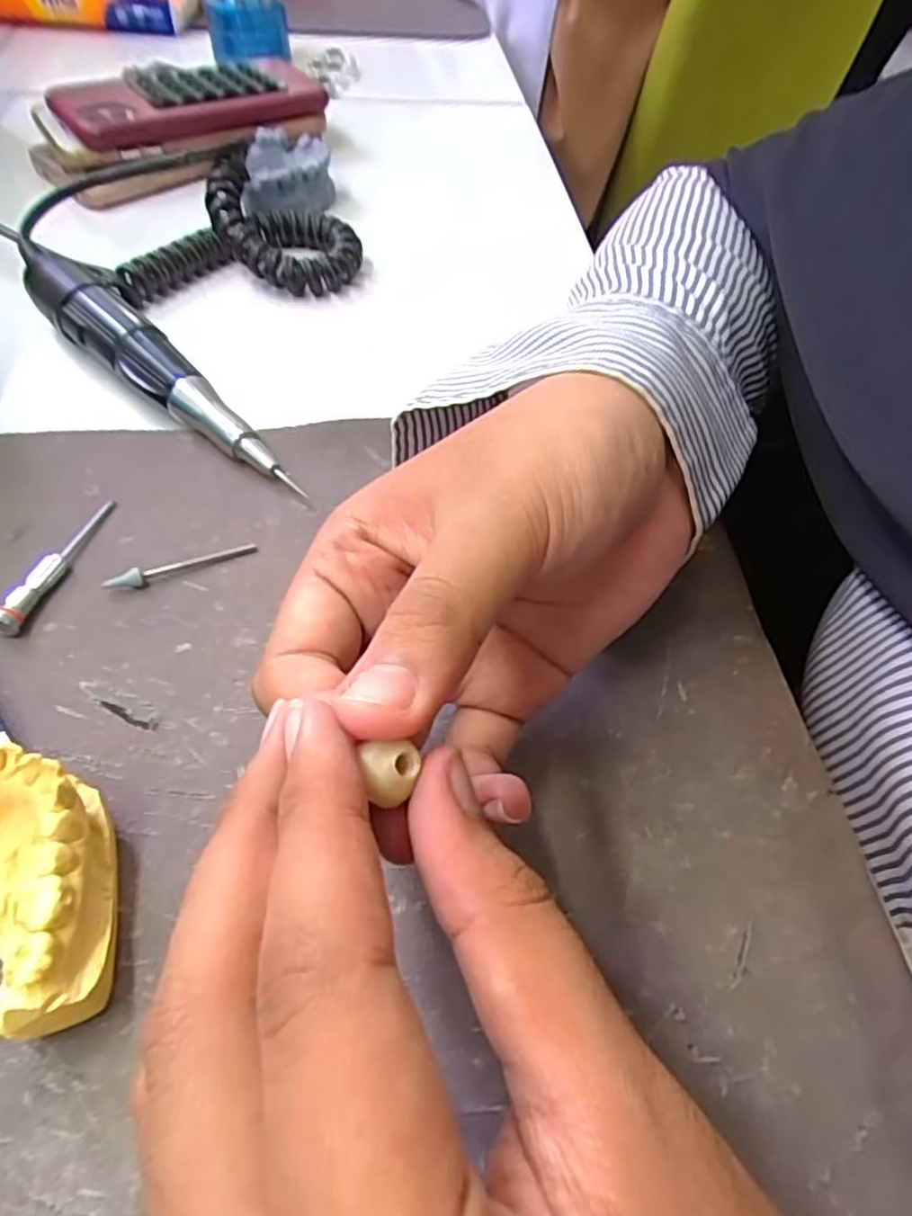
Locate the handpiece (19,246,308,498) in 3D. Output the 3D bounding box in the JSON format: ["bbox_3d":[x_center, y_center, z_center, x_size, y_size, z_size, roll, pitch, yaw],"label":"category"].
[{"bbox_3d":[-0.129,-0.100,0.278,0.028,0.028,0.180,-36,63,-27],"label":"handpiece"}]

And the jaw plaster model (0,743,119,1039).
[{"bbox_3d":[-0.103,0.063,0.156,0.061,0.029,0.050,11,53,4],"label":"jaw plaster model"}]

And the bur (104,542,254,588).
[{"bbox_3d":[-0.092,-0.015,0.229,0.048,0.006,0.005,-21,57,-19],"label":"bur"}]

